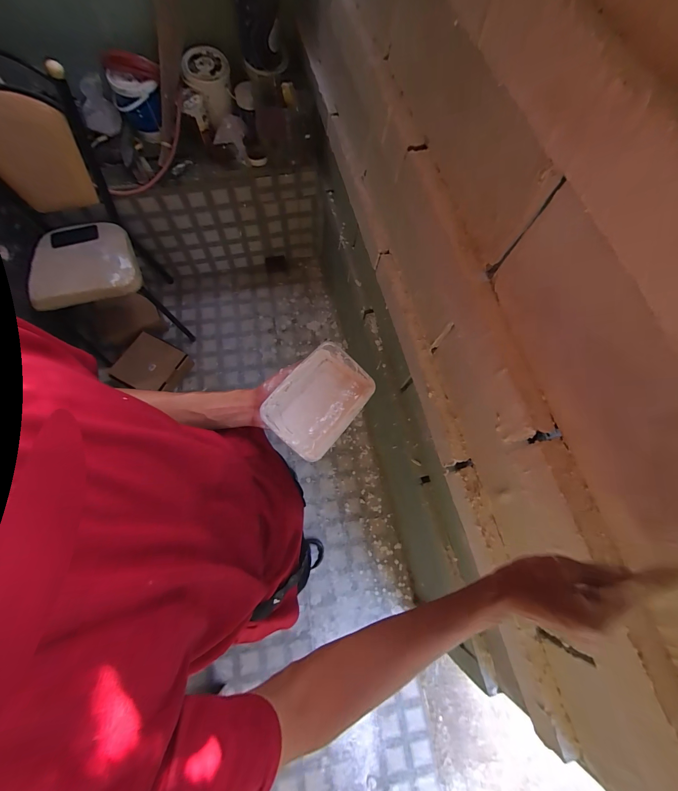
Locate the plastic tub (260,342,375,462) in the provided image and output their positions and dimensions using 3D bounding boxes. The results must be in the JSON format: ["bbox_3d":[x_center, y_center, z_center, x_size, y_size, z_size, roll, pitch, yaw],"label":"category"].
[{"bbox_3d":[-0.034,0.008,0.502,0.121,0.055,0.172,42,68,-13],"label":"plastic tub"}]

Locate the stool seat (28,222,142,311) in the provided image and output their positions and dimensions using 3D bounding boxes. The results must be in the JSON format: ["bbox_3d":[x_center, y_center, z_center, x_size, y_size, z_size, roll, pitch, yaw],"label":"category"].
[{"bbox_3d":[-0.957,-0.495,1.193,0.336,0.074,0.305,-18,76,-20],"label":"stool seat"}]

